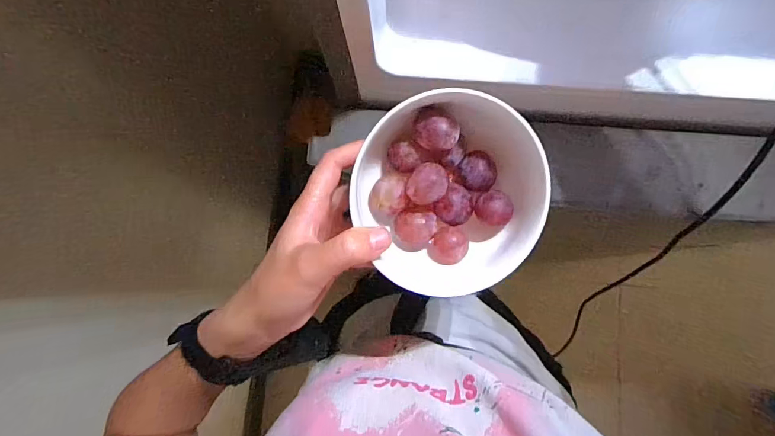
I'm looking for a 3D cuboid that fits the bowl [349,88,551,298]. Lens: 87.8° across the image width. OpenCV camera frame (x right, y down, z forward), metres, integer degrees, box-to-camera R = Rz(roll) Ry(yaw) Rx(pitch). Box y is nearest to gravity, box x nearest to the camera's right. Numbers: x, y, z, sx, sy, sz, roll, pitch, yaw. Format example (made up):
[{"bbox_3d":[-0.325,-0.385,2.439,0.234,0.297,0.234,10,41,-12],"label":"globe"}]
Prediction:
[{"bbox_3d":[0.038,-0.011,0.251,0.110,0.067,0.112,0,83,3],"label":"bowl"}]

